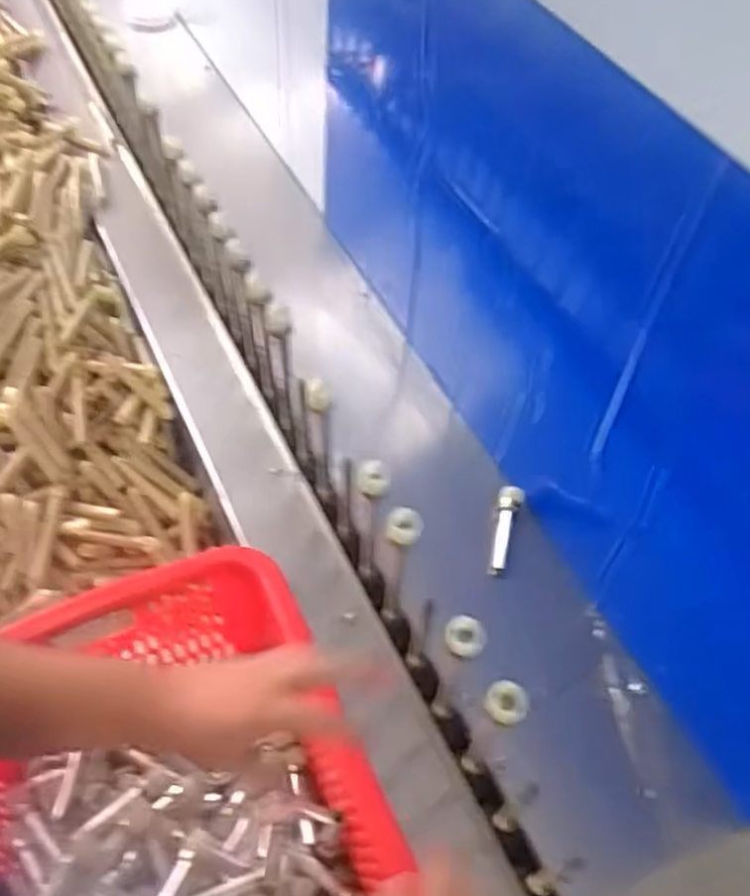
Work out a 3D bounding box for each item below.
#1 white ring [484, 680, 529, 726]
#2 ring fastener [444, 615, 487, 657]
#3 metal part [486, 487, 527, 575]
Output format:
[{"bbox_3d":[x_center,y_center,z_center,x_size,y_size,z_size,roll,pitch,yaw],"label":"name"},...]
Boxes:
[{"bbox_3d":[0.091,0.176,0.531,0.031,0.007,0.029,-13,56,20],"label":"white ring"},{"bbox_3d":[0.066,0.138,0.559,0.030,0.016,0.026,19,55,11],"label":"ring fastener"},{"bbox_3d":[0.138,0.090,0.820,0.027,0.027,0.098,12,77,6],"label":"metal part"}]

